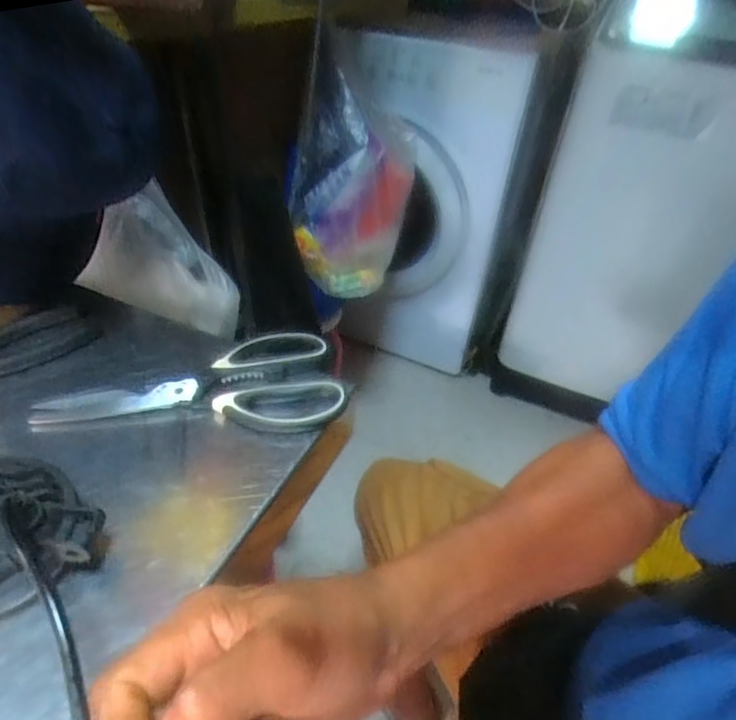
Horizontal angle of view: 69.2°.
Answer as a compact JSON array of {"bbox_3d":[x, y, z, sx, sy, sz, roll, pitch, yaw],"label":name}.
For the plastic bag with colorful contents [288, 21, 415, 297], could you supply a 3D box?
[{"bbox_3d":[-0.025,-0.297,0.898,0.166,0.298,0.231,14,40,9],"label":"plastic bag with colorful contents"}]

